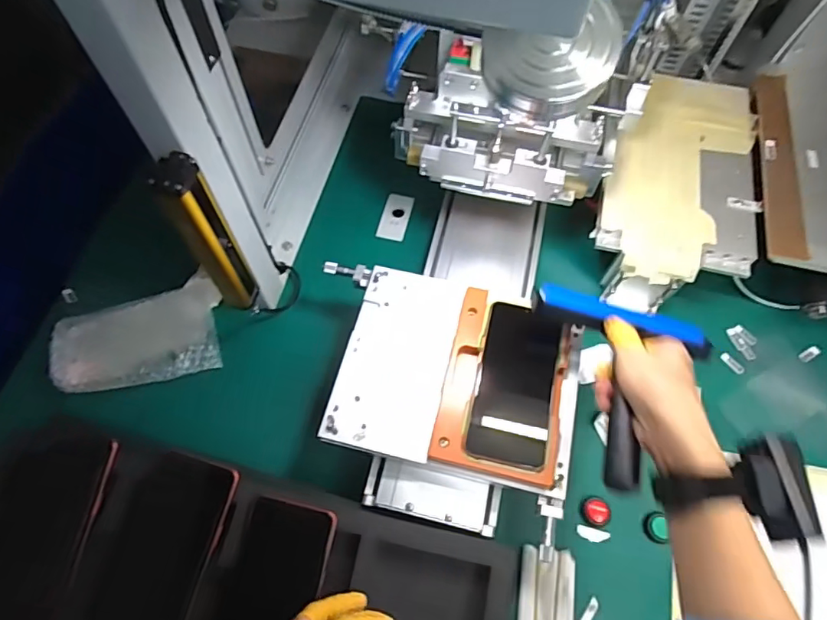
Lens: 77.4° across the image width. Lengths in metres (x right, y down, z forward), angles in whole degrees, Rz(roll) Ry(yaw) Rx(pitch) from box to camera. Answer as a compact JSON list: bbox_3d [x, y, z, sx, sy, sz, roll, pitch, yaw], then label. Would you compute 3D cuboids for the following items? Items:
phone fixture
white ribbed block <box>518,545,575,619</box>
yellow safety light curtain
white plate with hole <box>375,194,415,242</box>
[{"bbox_3d":[0.048,0.063,0.533,0.241,0.040,0.203,13,65,4],"label":"phone fixture"},{"bbox_3d":[0.140,0.303,0.541,0.055,0.013,0.095,7,64,2],"label":"white ribbed block"},{"bbox_3d":[-0.179,-0.061,0.460,0.035,0.200,0.032,-23,67,-12],"label":"yellow safety light curtain"},{"bbox_3d":[-0.026,-0.137,0.752,0.041,0.004,0.078,13,65,4],"label":"white plate with hole"}]

